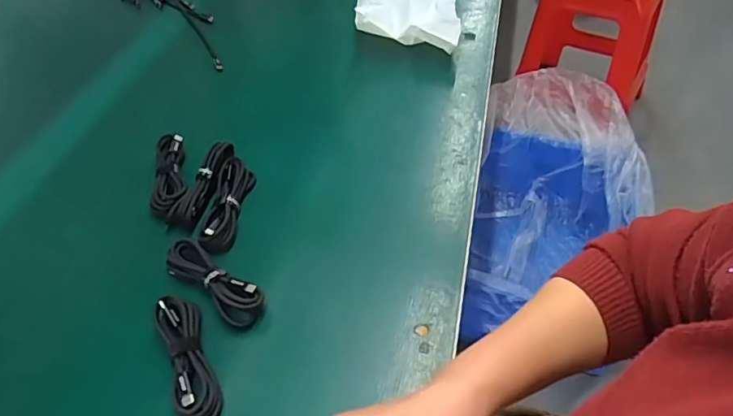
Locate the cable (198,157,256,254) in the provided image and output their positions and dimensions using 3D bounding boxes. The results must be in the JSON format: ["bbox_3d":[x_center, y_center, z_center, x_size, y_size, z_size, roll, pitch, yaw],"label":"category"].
[{"bbox_3d":[-0.138,-0.004,0.523,0.032,0.020,0.113,2,47,4],"label":"cable"}]

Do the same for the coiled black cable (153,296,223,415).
[{"bbox_3d":[-0.140,0.118,0.411,0.032,0.023,0.105,-20,50,-16],"label":"coiled black cable"}]

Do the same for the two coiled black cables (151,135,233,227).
[{"bbox_3d":[-0.198,-0.036,0.542,0.092,0.019,0.106,12,49,13],"label":"two coiled black cables"}]

